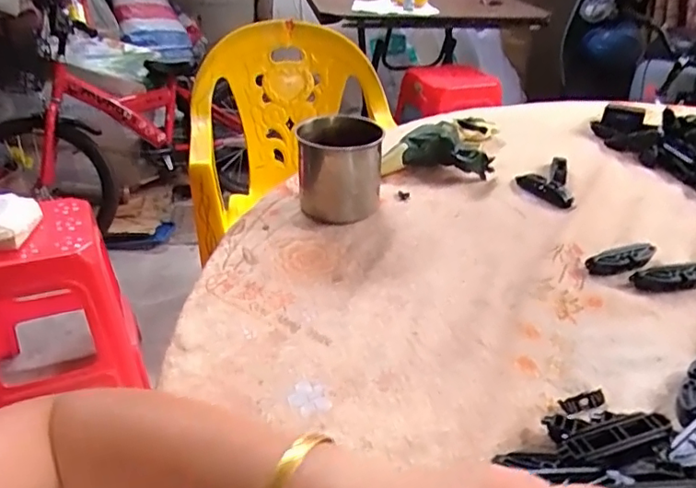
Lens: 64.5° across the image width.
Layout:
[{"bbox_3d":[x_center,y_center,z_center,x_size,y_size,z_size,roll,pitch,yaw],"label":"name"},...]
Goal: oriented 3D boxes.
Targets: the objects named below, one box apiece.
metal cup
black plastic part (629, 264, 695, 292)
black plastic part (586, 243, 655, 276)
[{"bbox_3d":[-0.009,-0.086,0.622,0.092,0.089,0.094,0,33,0],"label":"metal cup"},{"bbox_3d":[0.306,0.028,0.511,0.085,0.015,0.021,-5,33,-8],"label":"black plastic part"},{"bbox_3d":[0.266,0.015,0.531,0.075,0.017,0.018,-8,34,-12],"label":"black plastic part"}]

